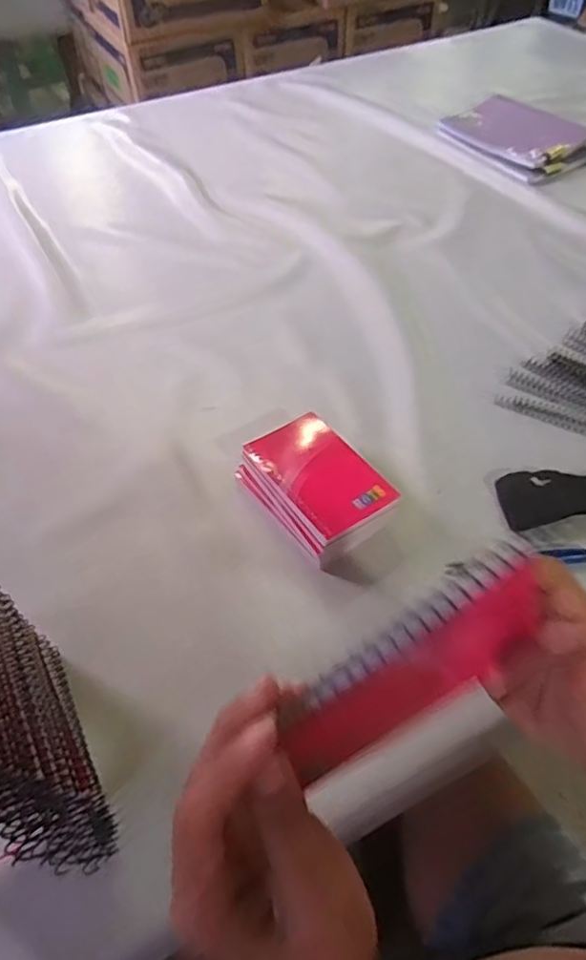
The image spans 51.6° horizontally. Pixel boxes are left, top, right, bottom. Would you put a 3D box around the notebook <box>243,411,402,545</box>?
[{"bbox_3d":[0.022,-0.007,0.526,0.082,0.008,0.127,-31,57,-21],"label":"notebook"}]

